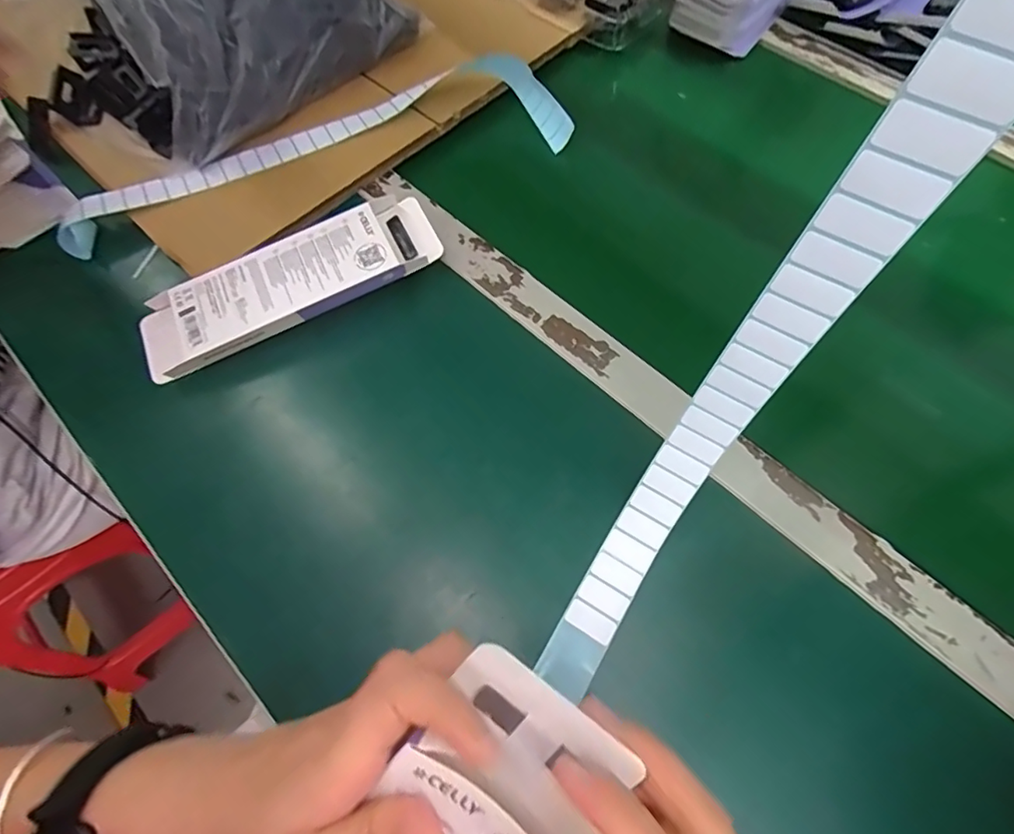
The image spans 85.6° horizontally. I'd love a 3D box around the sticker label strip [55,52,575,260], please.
[{"bbox_3d":[-0.173,-0.247,0.503,0.468,0.037,0.091,-16,65,-6],"label":"sticker label strip"}]

